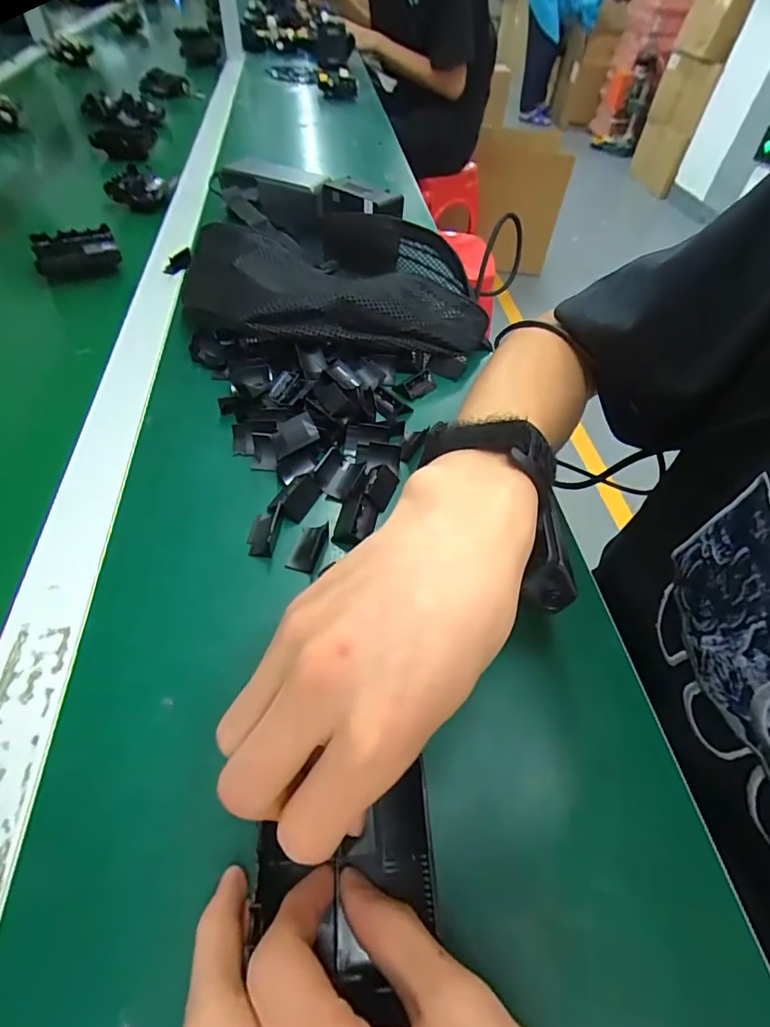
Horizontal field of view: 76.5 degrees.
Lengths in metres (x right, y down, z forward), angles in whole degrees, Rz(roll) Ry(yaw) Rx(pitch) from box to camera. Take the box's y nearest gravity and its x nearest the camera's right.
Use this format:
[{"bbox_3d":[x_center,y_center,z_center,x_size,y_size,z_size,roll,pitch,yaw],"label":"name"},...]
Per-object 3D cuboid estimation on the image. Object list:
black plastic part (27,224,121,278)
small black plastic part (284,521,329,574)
[{"bbox_3d":[-0.324,-0.276,0.513,0.077,0.020,0.062,-18,56,-18],"label":"black plastic part"},{"bbox_3d":[-0.048,0.020,0.304,0.016,0.008,0.033,17,51,7],"label":"small black plastic part"}]

